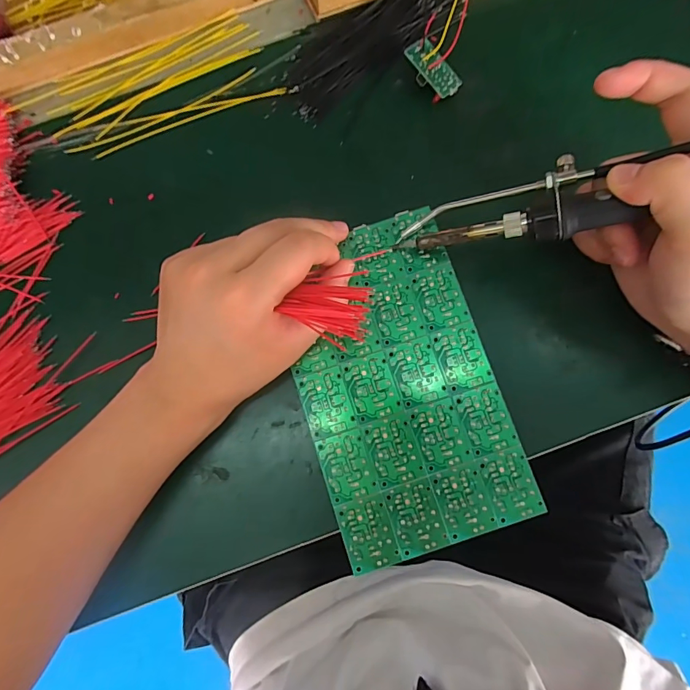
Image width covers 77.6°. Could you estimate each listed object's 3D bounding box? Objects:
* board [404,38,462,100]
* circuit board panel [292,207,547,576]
[{"bbox_3d":[0.055,-0.169,0.262,0.036,0.004,0.022,46,69,-14],"label":"board"},{"bbox_3d":[0.027,0.019,0.230,0.099,0.004,0.171,-18,81,0],"label":"circuit board panel"}]

